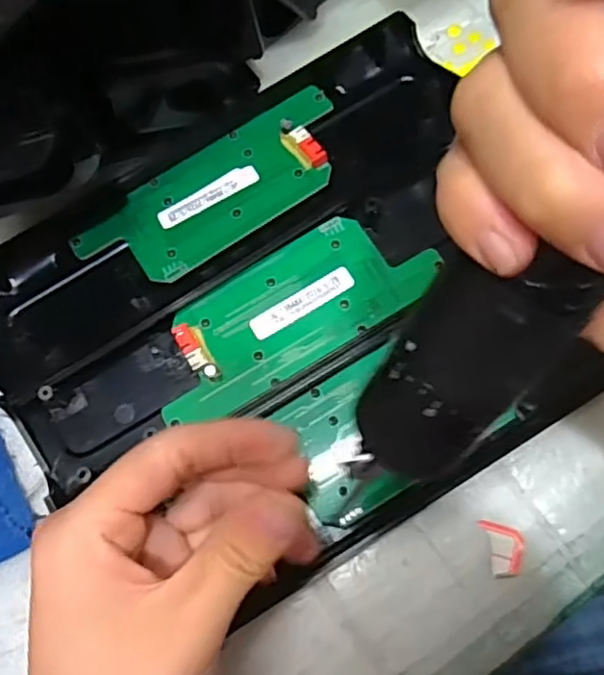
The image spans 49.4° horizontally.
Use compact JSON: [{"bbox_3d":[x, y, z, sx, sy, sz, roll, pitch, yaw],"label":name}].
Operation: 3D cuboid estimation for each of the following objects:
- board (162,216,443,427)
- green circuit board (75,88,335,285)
[{"bbox_3d":[-0.006,-0.012,0.286,0.127,0.009,0.051,-30,78,-7],"label":"board"},{"bbox_3d":[-0.038,-0.066,0.298,0.128,0.010,0.052,-32,78,-7],"label":"green circuit board"}]

